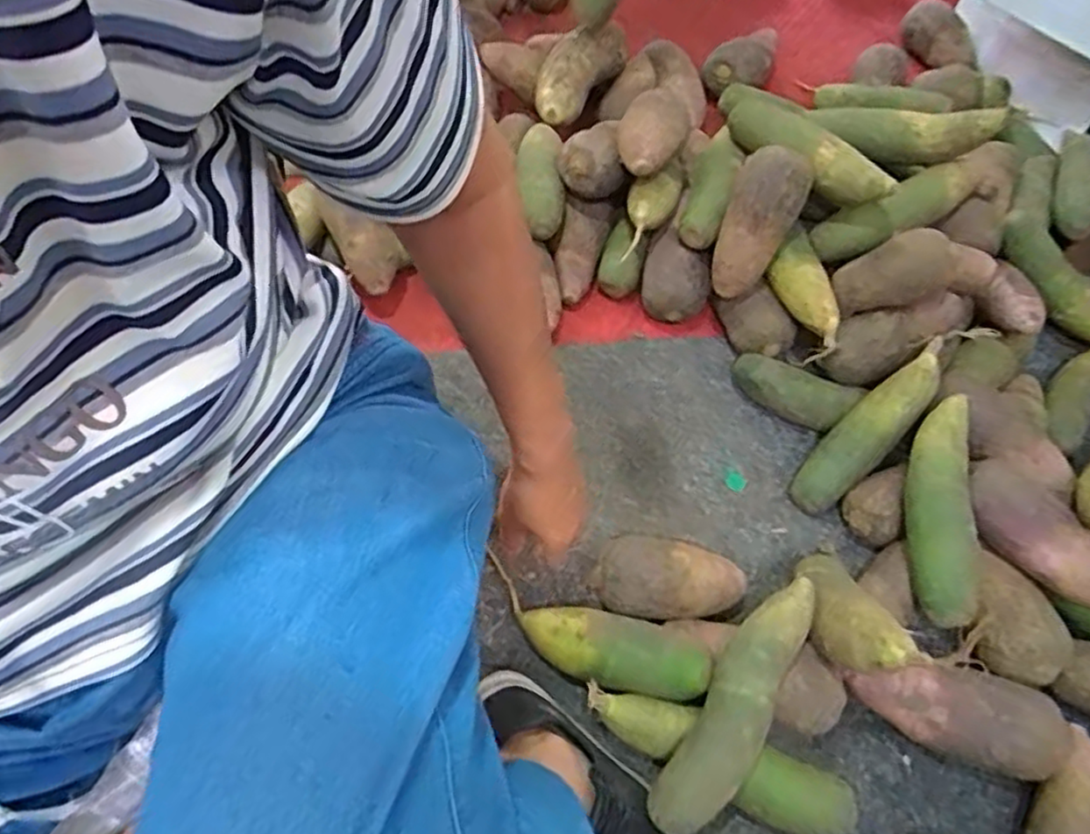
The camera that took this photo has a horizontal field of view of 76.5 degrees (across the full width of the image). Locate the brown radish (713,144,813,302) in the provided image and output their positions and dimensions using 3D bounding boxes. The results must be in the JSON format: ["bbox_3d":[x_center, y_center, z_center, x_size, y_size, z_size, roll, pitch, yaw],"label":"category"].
[{"bbox_3d":[0.231,-0.209,0.759,0.073,0.161,0.075,18,25,5],"label":"brown radish"}]

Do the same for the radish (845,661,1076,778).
[{"bbox_3d":[0.352,0.257,0.602,0.172,0.056,0.072,12,60,18],"label":"radish"}]

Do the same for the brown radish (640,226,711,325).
[{"bbox_3d":[0.150,-0.155,0.820,0.090,0.085,0.066,37,65,17],"label":"brown radish"}]

